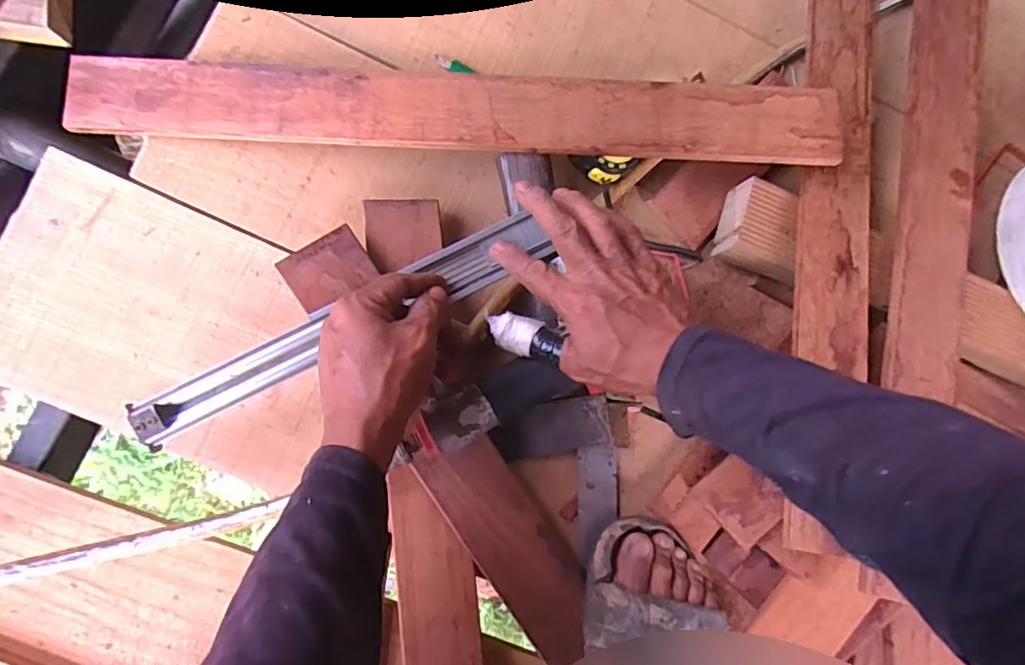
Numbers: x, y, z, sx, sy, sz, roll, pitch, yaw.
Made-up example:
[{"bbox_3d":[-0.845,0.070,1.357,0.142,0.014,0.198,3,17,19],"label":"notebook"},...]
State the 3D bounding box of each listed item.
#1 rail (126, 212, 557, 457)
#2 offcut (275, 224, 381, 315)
[{"bbox_3d":[-0.125,-0.006,0.427,0.325,0.020,0.040,-27,91,-8],"label":"rail"},{"bbox_3d":[-0.146,-0.050,0.443,0.062,0.012,0.055,-36,91,-9],"label":"offcut"}]

